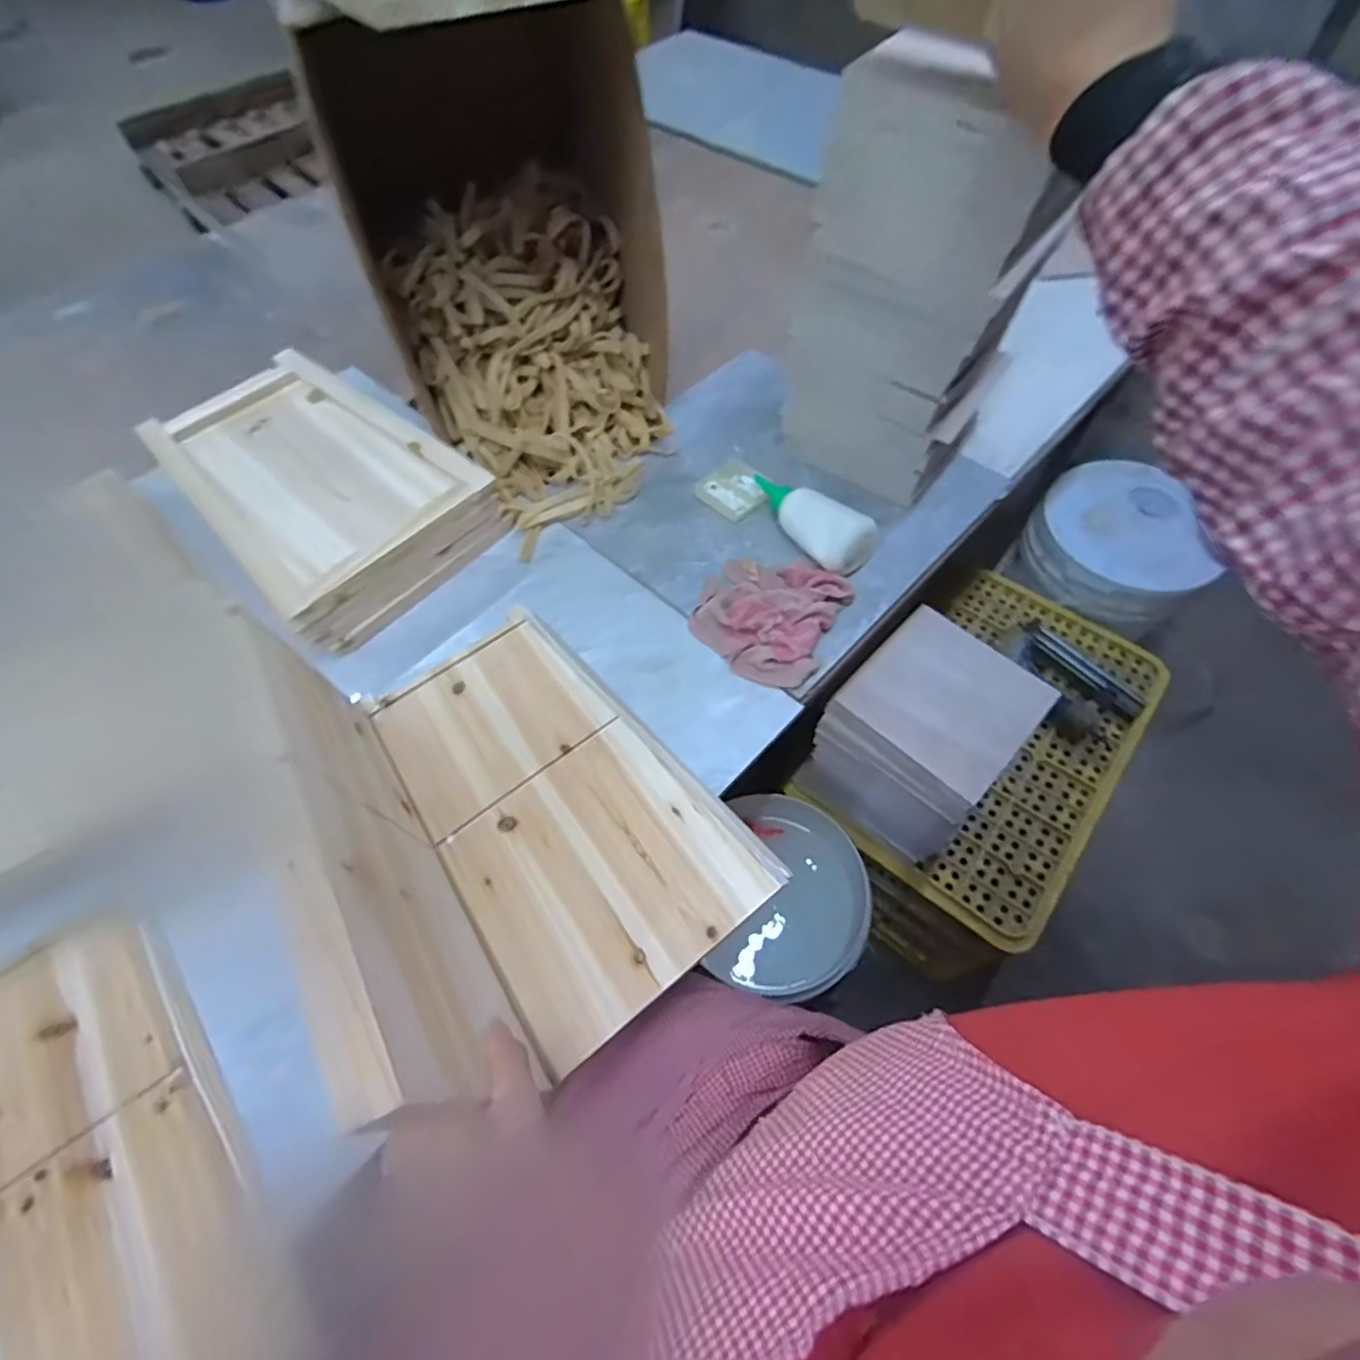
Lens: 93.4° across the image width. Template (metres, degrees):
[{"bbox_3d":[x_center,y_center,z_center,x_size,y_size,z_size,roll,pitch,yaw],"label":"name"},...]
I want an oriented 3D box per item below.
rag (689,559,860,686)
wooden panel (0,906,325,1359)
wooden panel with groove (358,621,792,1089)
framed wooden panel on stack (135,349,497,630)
[{"bbox_3d":[0.086,-0.071,0.638,0.133,0.028,0.140,25,65,14],"label":"rag"},{"bbox_3d":[-0.411,0.340,0.417,0.214,0.025,0.350,-34,66,-16],"label":"wooden panel"},{"bbox_3d":[-0.106,0.096,0.548,0.212,0.024,0.355,-36,66,-16],"label":"wooden panel with groove"},{"bbox_3d":[-0.415,-0.234,0.695,0.369,0.030,0.248,37,69,19],"label":"framed wooden panel on stack"}]

